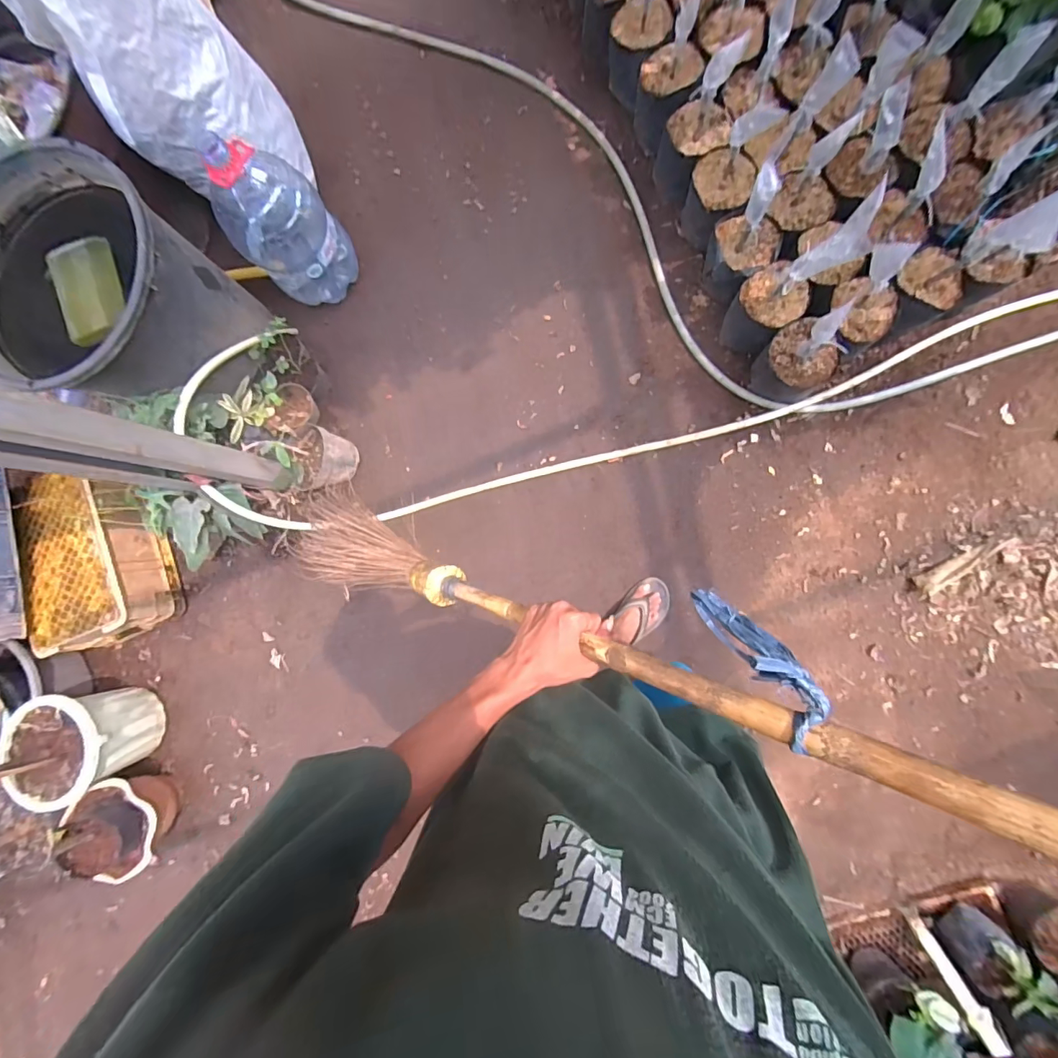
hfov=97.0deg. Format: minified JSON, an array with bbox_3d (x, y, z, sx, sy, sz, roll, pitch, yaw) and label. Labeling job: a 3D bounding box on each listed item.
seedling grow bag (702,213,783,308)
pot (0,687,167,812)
[{"bbox_3d":[0.508,-0.661,1.147,0.147,0.162,0.153,-34,85,3],"label":"seedling grow bag"},{"bbox_3d":[-1.170,0.554,1.257,0.244,0.245,0.261,0,88,6],"label":"pot"}]

